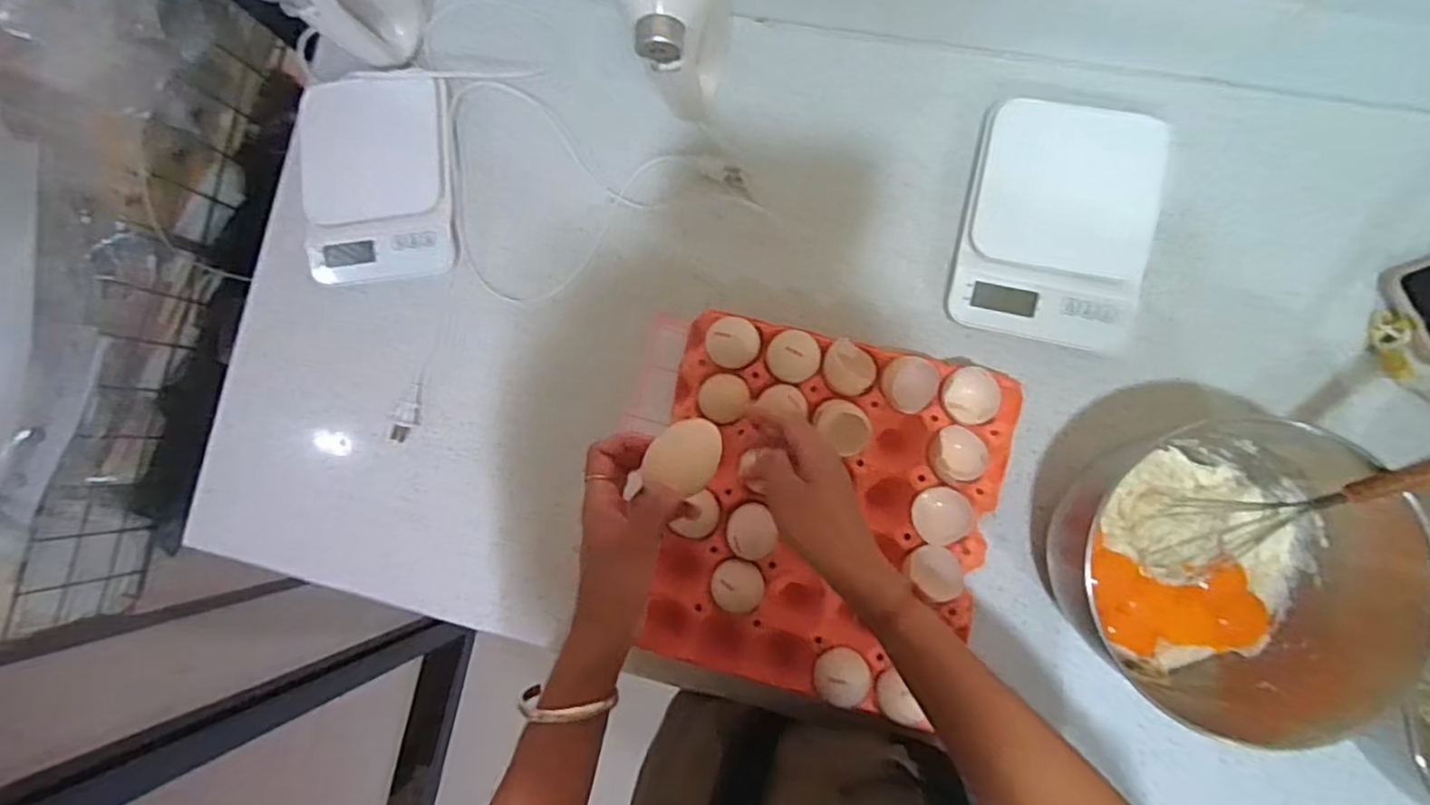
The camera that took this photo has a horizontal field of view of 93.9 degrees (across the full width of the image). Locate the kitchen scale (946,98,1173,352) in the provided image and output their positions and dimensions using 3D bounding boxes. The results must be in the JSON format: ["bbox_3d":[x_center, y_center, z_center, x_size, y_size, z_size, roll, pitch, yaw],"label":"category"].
[{"bbox_3d":[0.291,-0.147,0.564,0.153,0.041,0.192,12,86,8],"label":"kitchen scale"}]

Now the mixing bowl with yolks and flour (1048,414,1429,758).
[{"bbox_3d":[0.368,0.122,0.479,0.186,0.130,0.191,-1,85,7],"label":"mixing bowl with yolks and flour"}]

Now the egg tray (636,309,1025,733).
[{"bbox_3d":[0.082,0.089,0.559,0.294,0.056,0.292,14,87,8],"label":"egg tray"}]

